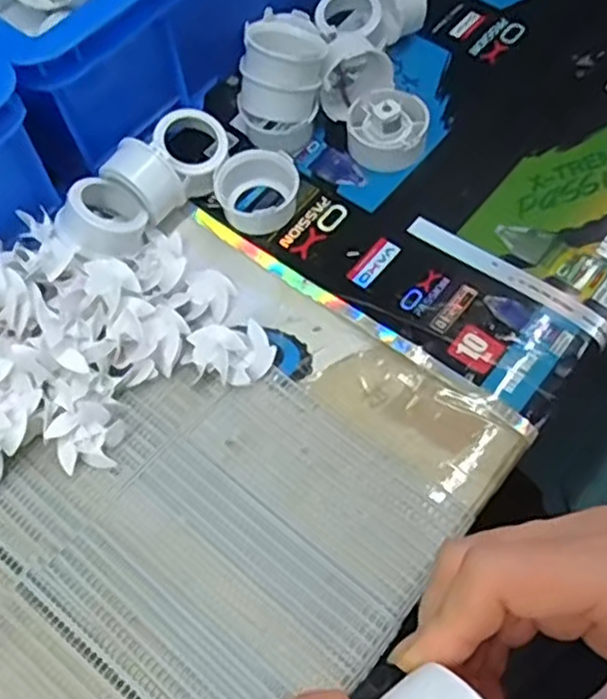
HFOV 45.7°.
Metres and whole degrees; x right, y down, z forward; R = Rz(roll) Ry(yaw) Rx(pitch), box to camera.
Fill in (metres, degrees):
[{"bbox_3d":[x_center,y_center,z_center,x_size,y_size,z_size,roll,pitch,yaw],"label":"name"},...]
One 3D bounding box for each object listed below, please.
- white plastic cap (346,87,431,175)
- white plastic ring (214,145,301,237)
[{"bbox_3d":[0.057,-0.152,0.492,0.054,0.029,0.052,-2,62,3],"label":"white plastic cap"},{"bbox_3d":[-0.031,-0.106,0.474,0.048,0.032,0.050,-2,62,3],"label":"white plastic ring"}]

